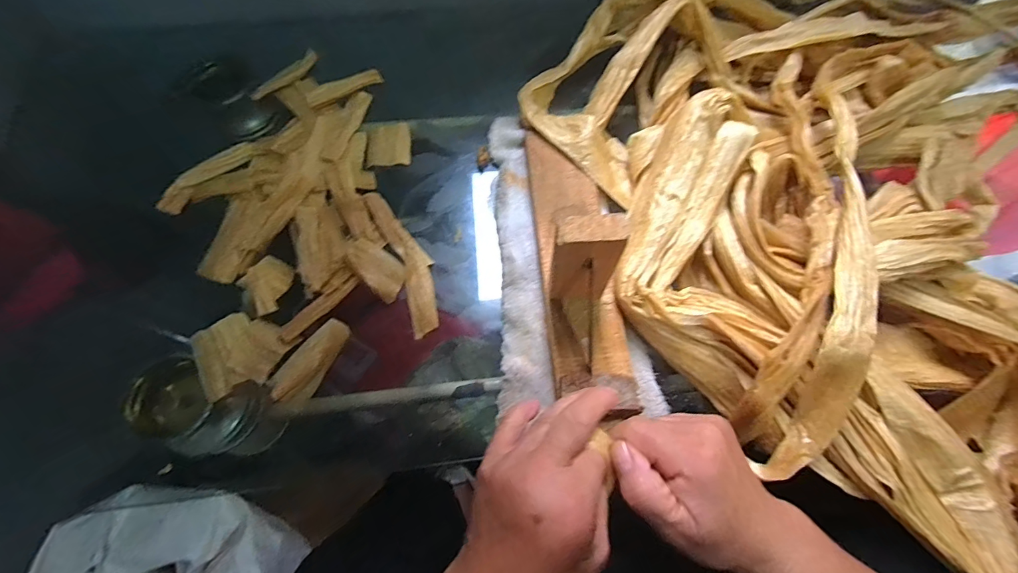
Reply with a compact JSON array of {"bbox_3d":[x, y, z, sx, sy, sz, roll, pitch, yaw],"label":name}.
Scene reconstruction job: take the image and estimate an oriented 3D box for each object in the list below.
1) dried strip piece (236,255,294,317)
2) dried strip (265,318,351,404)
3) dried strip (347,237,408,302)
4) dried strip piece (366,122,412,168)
[{"bbox_3d":[-0.206,-0.003,0.364,0.036,0.013,0.048,23,70,6],"label":"dried strip piece"},{"bbox_3d":[-0.158,0.059,0.346,0.032,0.010,0.072,34,71,10],"label":"dried strip"},{"bbox_3d":[-0.113,-0.019,0.367,0.032,0.008,0.058,-42,76,-16],"label":"dried strip"},{"bbox_3d":[-0.118,-0.139,0.422,0.041,0.006,0.051,-8,70,-6],"label":"dried strip piece"}]

